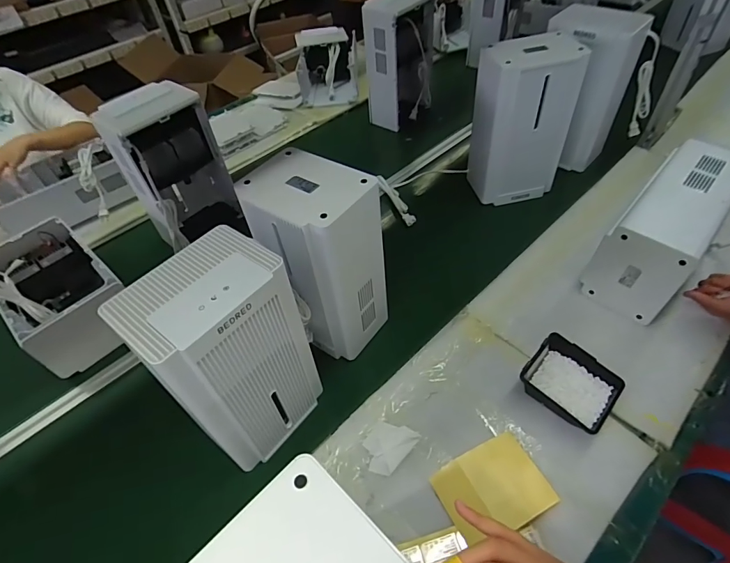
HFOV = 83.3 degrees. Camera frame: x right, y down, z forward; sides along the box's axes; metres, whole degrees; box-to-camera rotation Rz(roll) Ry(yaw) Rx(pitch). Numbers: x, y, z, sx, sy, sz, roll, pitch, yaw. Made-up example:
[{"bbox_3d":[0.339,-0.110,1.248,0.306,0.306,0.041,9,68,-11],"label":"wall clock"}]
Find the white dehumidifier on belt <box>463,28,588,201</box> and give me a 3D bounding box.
[{"bbox_3d":[0.376,-0.375,0.993,0.203,0.348,0.166,-12,41,-9],"label":"white dehumidifier on belt"}]

